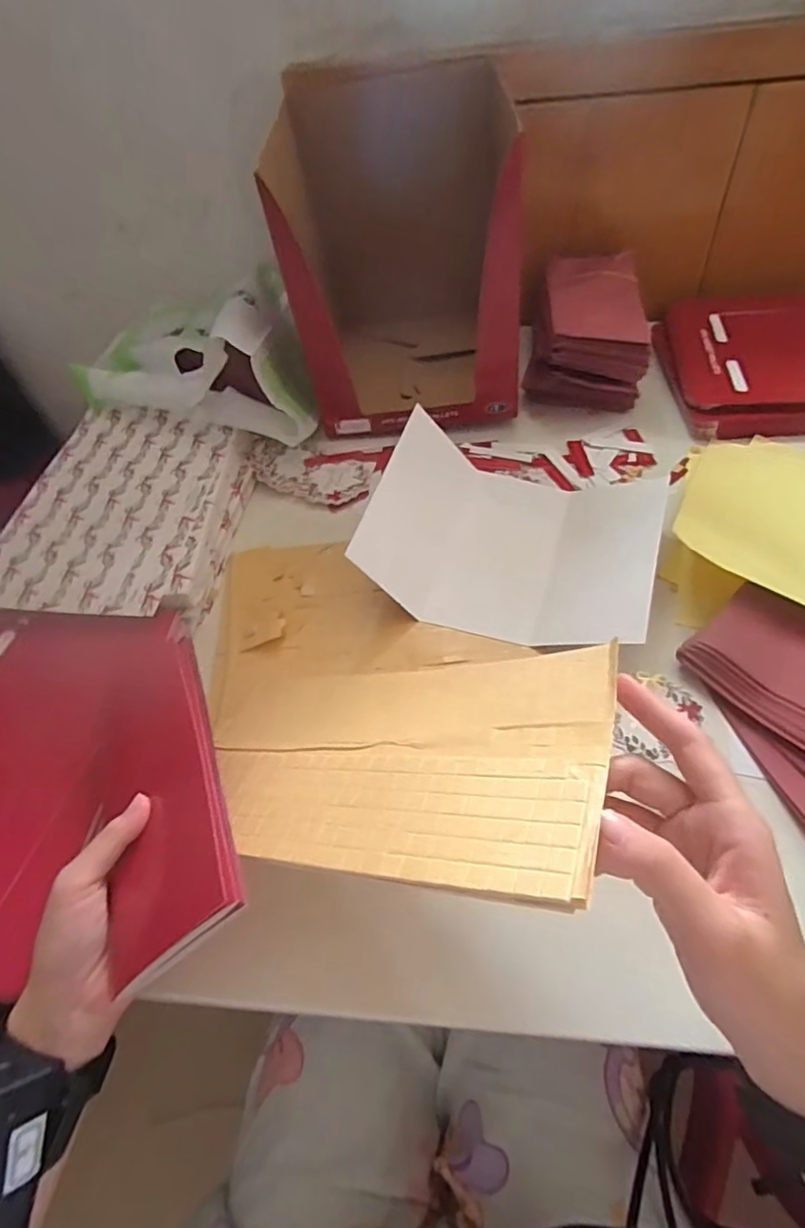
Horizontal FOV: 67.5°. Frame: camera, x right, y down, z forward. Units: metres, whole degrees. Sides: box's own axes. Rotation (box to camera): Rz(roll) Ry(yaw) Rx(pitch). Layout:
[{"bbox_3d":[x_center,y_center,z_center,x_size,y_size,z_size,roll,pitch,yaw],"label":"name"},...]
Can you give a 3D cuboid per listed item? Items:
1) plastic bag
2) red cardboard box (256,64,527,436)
[{"bbox_3d":[-0.189,-0.275,0.643,0.259,0.122,0.183,14,53,16],"label":"plastic bag"},{"bbox_3d":[-0.010,-0.362,0.617,0.217,0.239,0.269,-5,50,2],"label":"red cardboard box"}]

